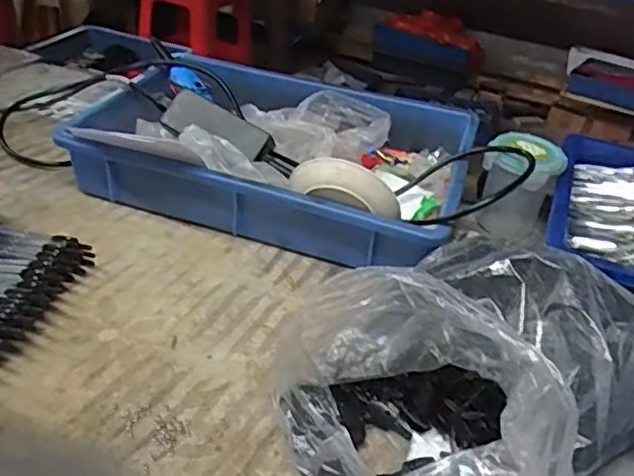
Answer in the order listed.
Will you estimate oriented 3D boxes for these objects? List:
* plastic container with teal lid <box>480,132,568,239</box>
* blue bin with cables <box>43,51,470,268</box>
[{"bbox_3d":[0.225,-0.055,0.725,0.067,0.105,0.080,-24,45,-37],"label":"plastic container with teal lid"},{"bbox_3d":[-0.039,-0.106,0.724,0.399,0.100,0.250,13,35,8],"label":"blue bin with cables"}]

